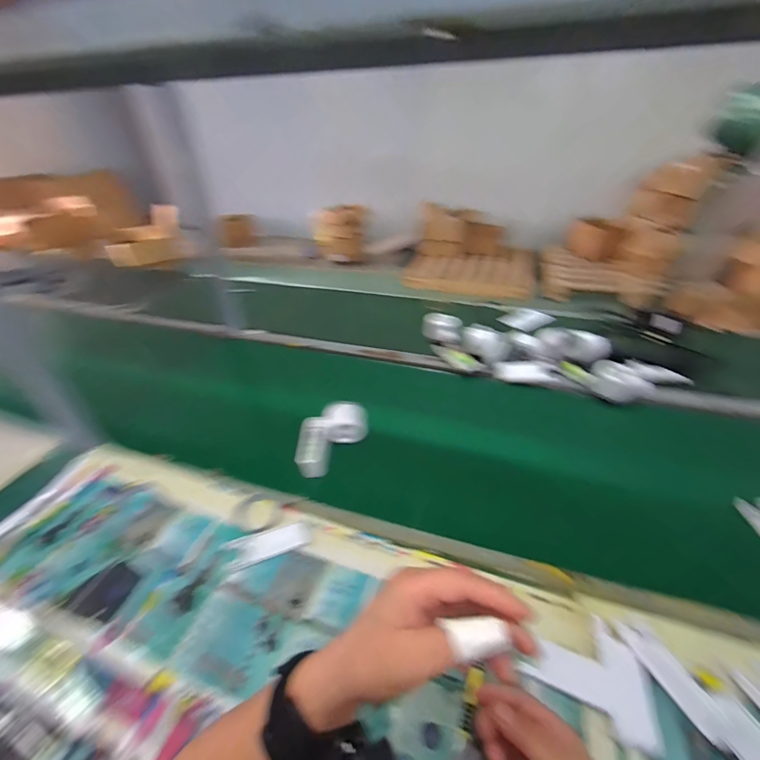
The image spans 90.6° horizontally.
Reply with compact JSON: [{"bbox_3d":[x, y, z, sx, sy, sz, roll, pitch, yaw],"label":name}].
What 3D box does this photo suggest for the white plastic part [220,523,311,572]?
[{"bbox_3d":[-0.150,0.222,0.506,0.108,0.011,0.040,-14,38,-14],"label":"white plastic part"}]

